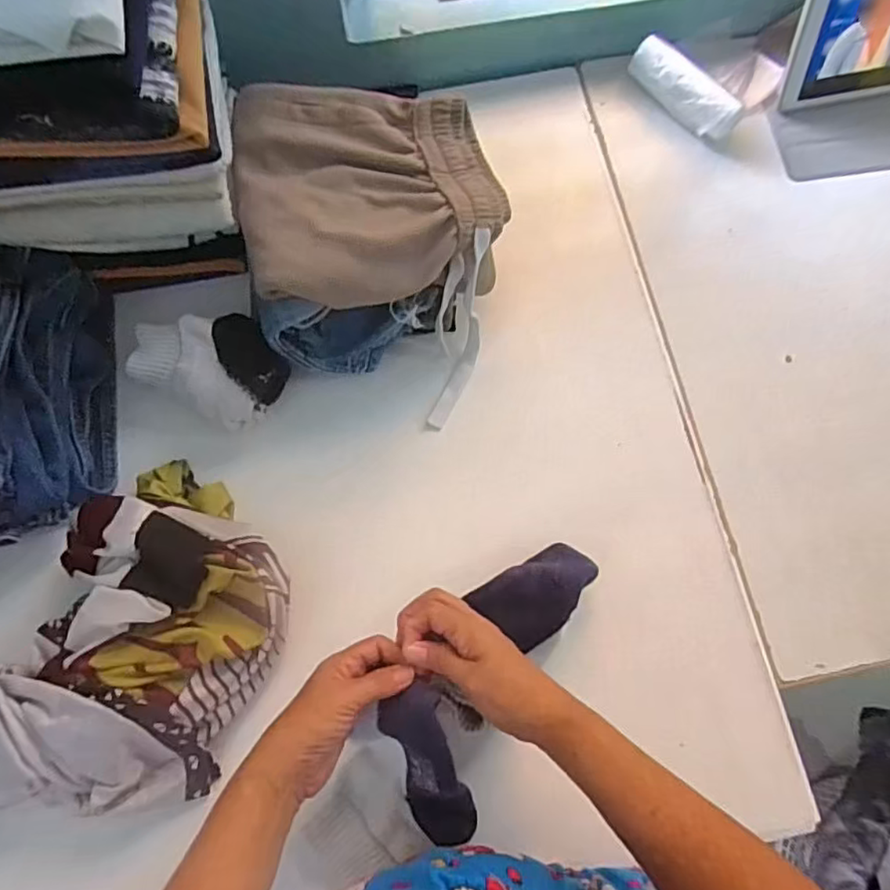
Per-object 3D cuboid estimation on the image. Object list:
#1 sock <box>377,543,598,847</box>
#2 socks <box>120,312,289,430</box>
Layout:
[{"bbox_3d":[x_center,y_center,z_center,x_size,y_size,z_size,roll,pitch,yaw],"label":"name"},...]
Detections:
[{"bbox_3d":[0.031,0.176,0.473,0.101,0.099,0.249,30,72,7],"label":"sock"},{"bbox_3d":[-0.215,-0.074,0.564,0.130,0.069,0.086,27,77,7],"label":"socks"}]

